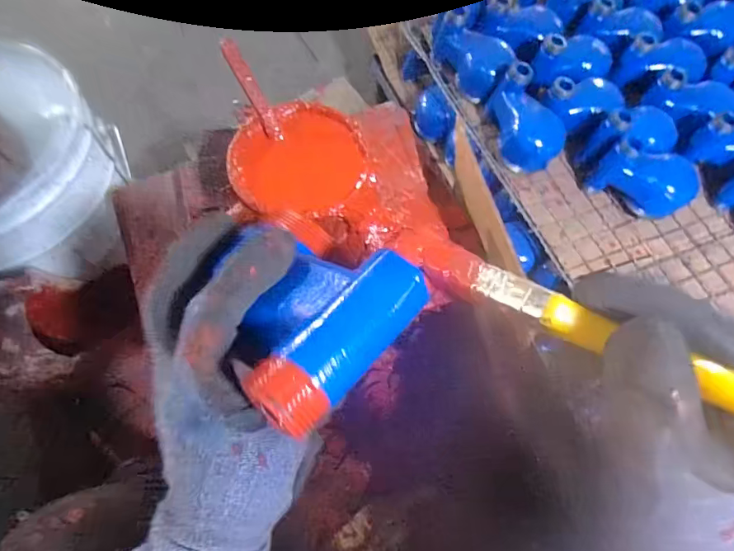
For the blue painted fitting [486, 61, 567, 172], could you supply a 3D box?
[{"bbox_3d":[0.233,-0.221,0.664,0.081,0.090,0.125,-11,67,-7],"label":"blue painted fitting"}]

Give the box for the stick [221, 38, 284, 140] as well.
[{"bbox_3d":[-0.112,-0.181,0.461,0.015,0.010,0.101,-32,106,-15],"label":"stick"}]

